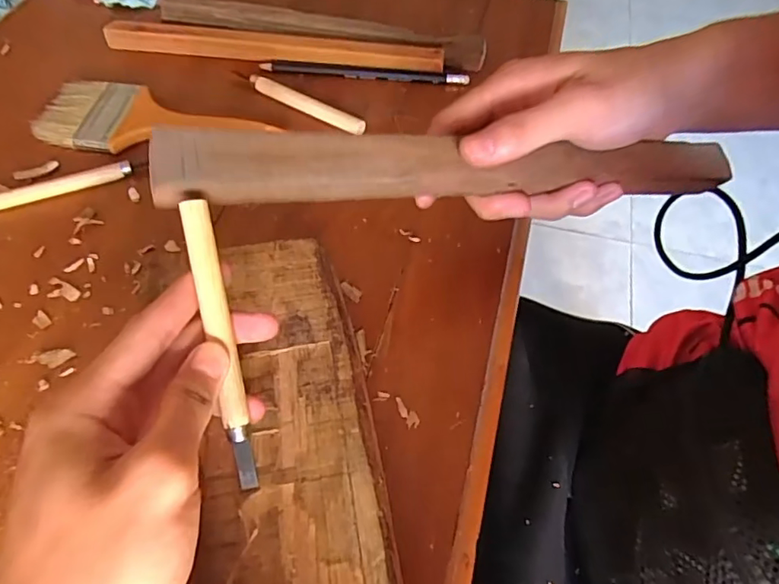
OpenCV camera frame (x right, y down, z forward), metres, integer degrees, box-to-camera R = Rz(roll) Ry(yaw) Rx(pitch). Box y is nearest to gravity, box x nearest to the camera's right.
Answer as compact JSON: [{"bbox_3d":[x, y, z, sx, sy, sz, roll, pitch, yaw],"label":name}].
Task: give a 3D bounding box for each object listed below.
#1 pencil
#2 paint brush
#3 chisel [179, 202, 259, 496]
[{"bbox_3d":[-0.021,-0.183,0.450,0.172,0.008,0.010,6,57,2],"label":"pencil"},{"bbox_3d":[-0.175,-0.129,0.411,0.176,0.017,0.065,9,57,4],"label":"paint brush"},{"bbox_3d":[-0.073,0.024,0.237,0.012,0.017,0.127,-10,96,-8],"label":"chisel"}]

